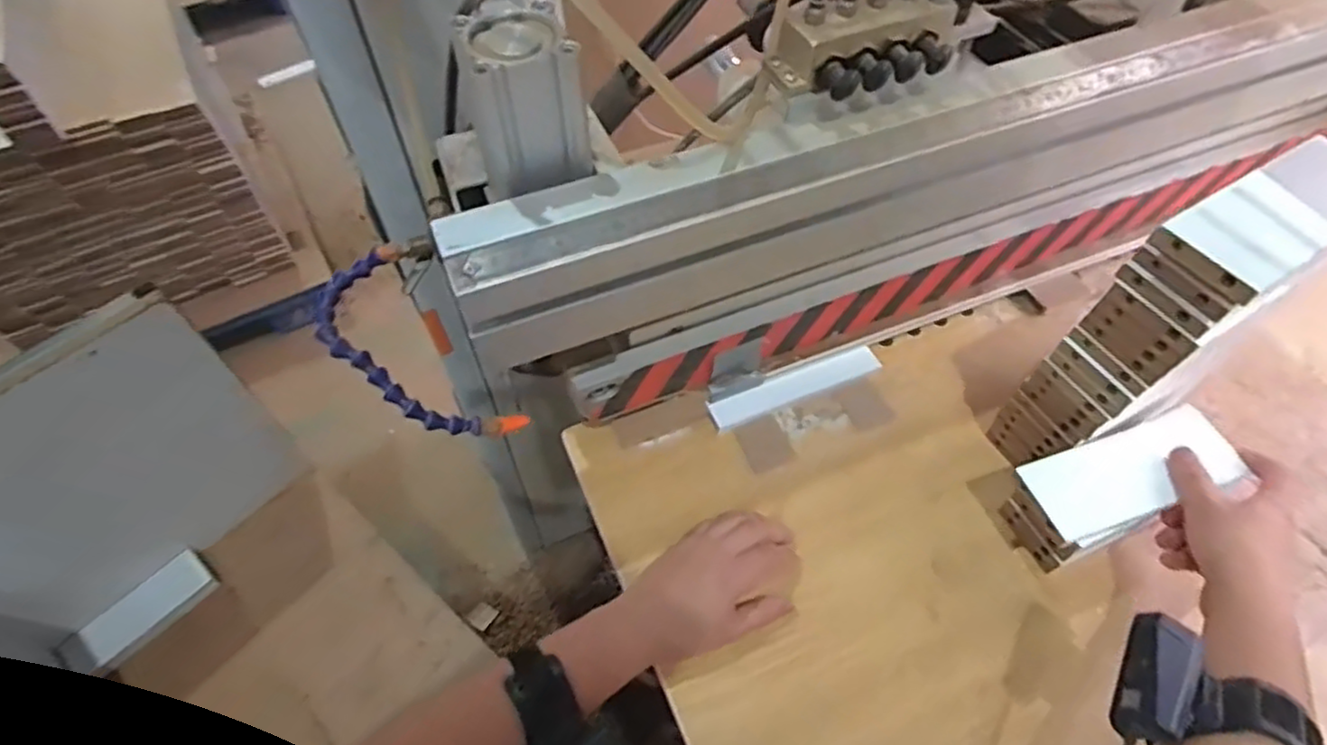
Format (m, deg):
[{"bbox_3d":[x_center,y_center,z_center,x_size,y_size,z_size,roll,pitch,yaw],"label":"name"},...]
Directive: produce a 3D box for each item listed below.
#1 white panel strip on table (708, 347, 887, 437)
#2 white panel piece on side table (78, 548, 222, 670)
[{"bbox_3d":[0.120,0.014,0.636,0.165,0.018,0.024,-18,58,-13],"label":"white panel strip on table"},{"bbox_3d":[-0.642,0.294,0.876,0.058,0.022,0.148,37,63,22],"label":"white panel piece on side table"}]

